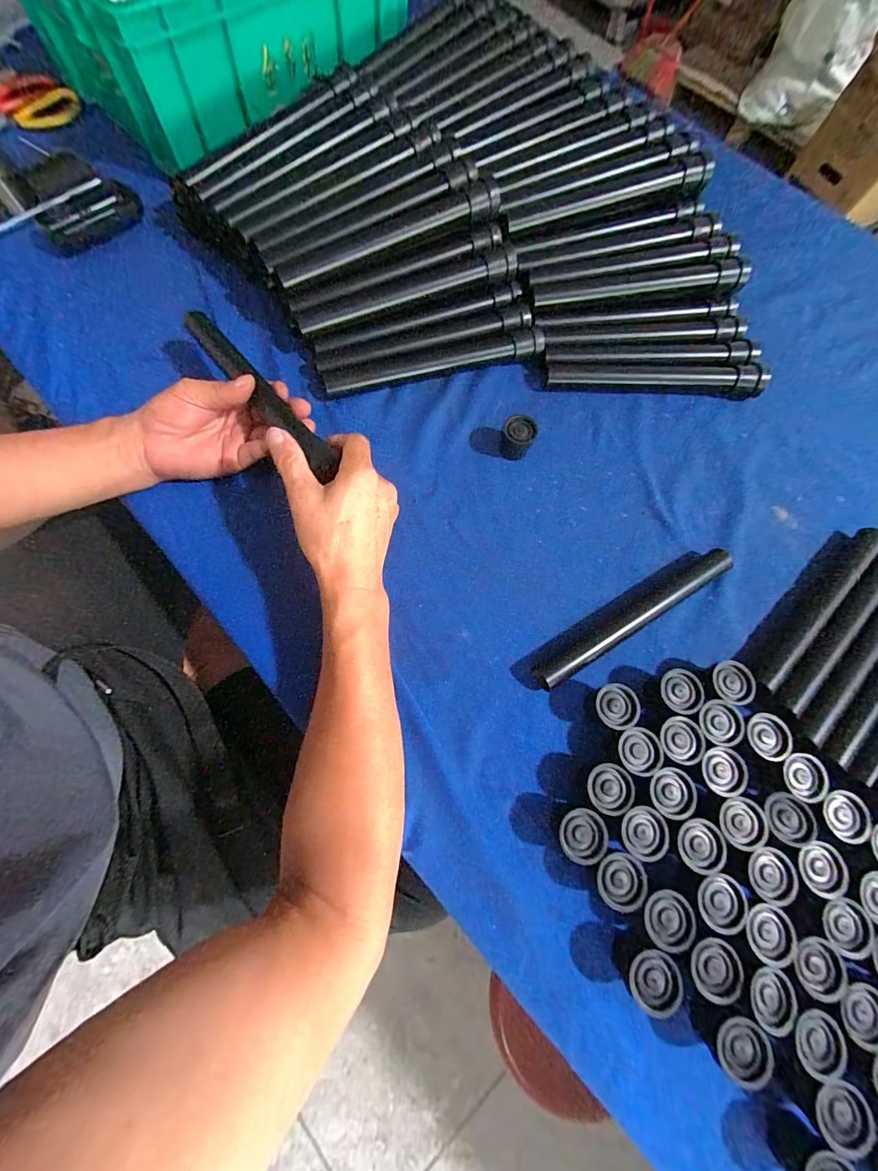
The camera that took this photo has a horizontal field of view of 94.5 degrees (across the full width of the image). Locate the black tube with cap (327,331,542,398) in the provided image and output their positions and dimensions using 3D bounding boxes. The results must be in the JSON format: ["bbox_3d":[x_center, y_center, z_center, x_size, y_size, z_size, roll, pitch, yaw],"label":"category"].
[{"bbox_3d":[-0.004,-0.246,0.451,0.245,0.023,0.032,-15,73,-7],"label":"black tube with cap"}]

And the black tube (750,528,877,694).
[{"bbox_3d":[0.355,0.019,0.380,0.218,0.021,0.022,-41,78,-14],"label":"black tube"}]

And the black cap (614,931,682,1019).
[{"bbox_3d":[0.144,0.269,0.284,0.032,0.033,0.034,1,71,-2],"label":"black cap"}]

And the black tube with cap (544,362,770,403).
[{"bbox_3d":[0.246,-0.238,0.461,0.241,0.027,0.037,4,71,-1],"label":"black tube with cap"}]

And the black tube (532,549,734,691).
[{"bbox_3d":[0.181,0.028,0.374,0.222,0.018,0.022,-30,75,-12],"label":"black tube"}]

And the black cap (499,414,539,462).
[{"bbox_3d":[0.082,-0.154,0.424,0.034,0.031,0.032,1,71,-2],"label":"black cap"}]

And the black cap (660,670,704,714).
[{"bbox_3d":[0.201,0.091,0.346,0.032,0.029,0.035,1,71,-2],"label":"black cap"}]

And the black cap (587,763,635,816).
[{"bbox_3d":[0.130,0.159,0.321,0.034,0.029,0.034,1,71,-2],"label":"black cap"}]

